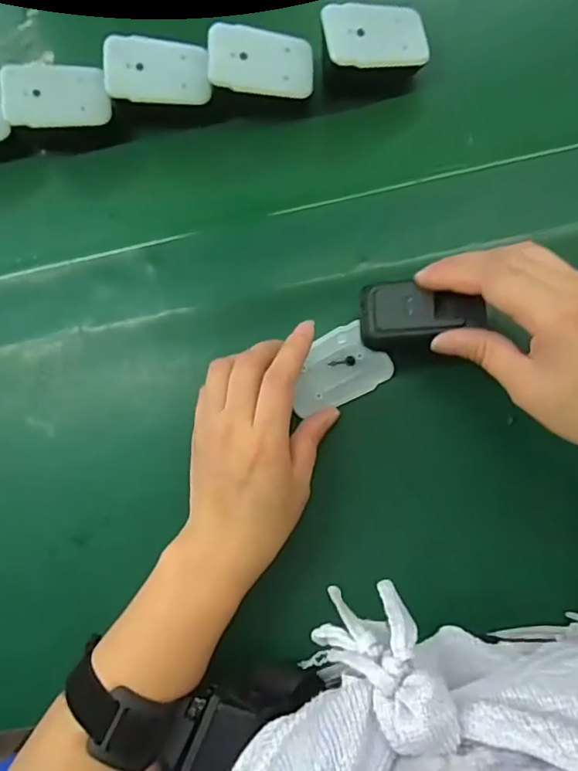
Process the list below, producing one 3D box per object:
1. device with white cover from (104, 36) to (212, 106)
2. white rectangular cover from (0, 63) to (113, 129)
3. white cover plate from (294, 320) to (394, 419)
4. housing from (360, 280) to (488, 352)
[{"bbox_3d":[-0.086,-0.208,0.351,0.066,0.005,0.044,-5,83,-12],"label":"device with white cover"},{"bbox_3d":[-0.155,-0.193,0.354,0.066,0.006,0.040,-8,96,-11],"label":"white rectangular cover"},{"bbox_3d":[0.030,-0.011,0.346,0.065,0.005,0.046,-27,82,1],"label":"white cover plate"},{"bbox_3d":[0.075,-0.041,0.302,0.068,0.014,0.034,-2,83,12],"label":"housing"}]

